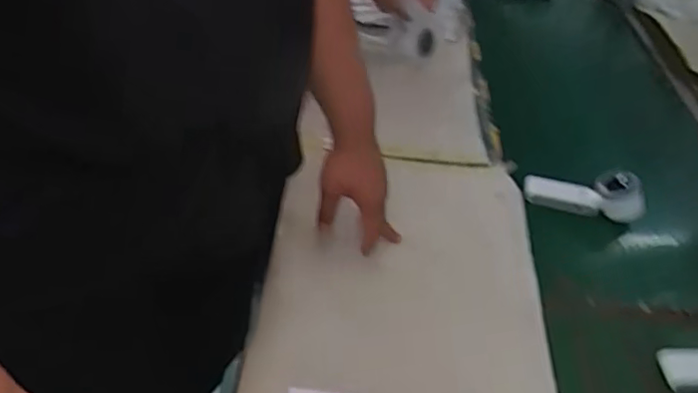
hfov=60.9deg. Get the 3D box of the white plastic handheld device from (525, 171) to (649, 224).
[{"bbox_3d":[0.358,-0.006,0.907,0.169,0.064,0.042,6,40,21],"label":"white plastic handheld device"}]

